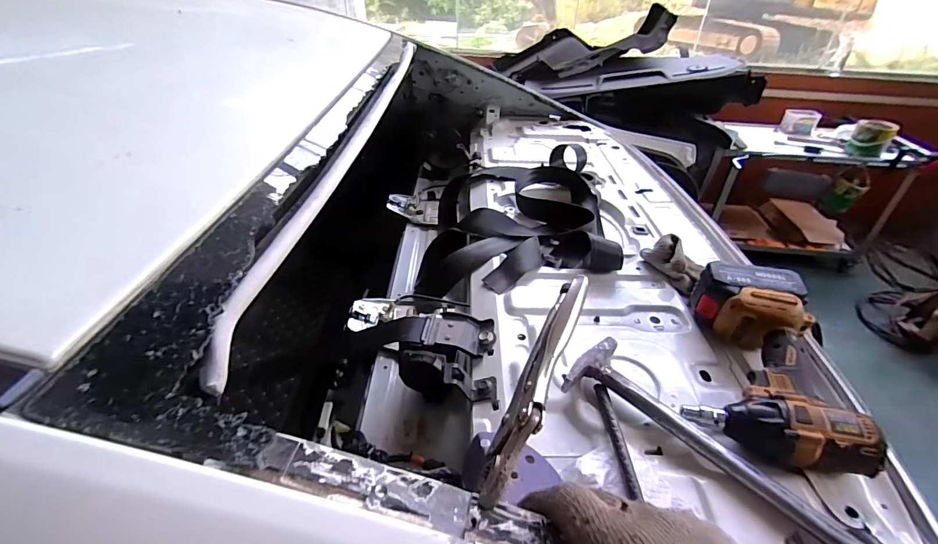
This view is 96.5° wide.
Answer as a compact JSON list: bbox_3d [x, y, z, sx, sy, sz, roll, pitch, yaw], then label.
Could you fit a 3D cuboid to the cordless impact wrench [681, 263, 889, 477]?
[{"bbox_3d":[0.339,0.094,0.470,0.158,0.071,0.249,17,40,20],"label":"cordless impact wrench"}]

